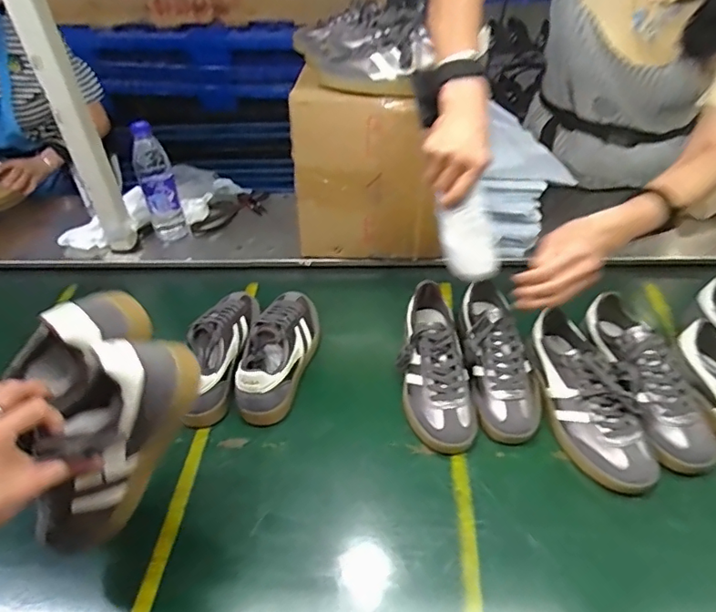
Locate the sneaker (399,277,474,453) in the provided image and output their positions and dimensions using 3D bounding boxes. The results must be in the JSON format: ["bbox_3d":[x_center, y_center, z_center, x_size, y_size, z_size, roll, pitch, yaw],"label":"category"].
[{"bbox_3d":[0.107,0.082,0.740,0.094,0.091,0.242,0,40,0],"label":"sneaker"}]

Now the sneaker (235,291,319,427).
[{"bbox_3d":[-0.109,0.052,0.771,0.073,0.087,0.229,6,41,7],"label":"sneaker"}]

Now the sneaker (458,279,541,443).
[{"bbox_3d":[0.202,0.062,0.742,0.099,0.086,0.249,3,40,4],"label":"sneaker"}]

